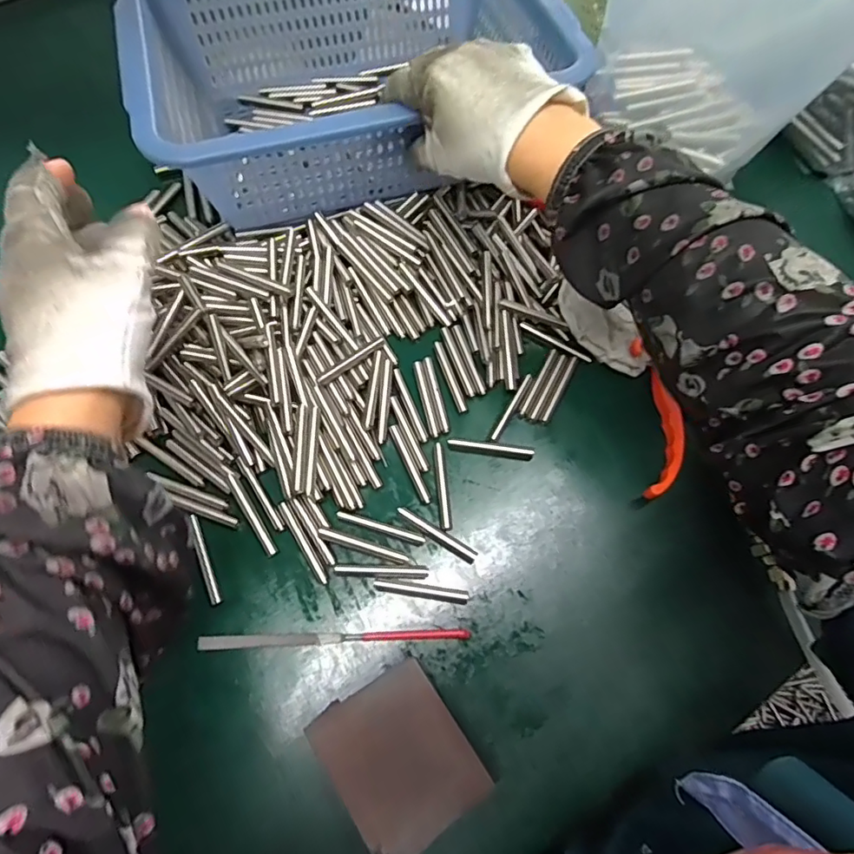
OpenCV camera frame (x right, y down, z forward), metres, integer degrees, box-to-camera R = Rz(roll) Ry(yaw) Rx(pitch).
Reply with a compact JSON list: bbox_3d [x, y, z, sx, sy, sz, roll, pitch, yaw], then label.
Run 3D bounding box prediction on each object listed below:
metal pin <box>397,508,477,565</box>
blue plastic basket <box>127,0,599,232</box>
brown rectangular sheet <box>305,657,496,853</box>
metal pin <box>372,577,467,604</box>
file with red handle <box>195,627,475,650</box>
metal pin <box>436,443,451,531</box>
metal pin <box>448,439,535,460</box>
[{"bbox_3d":[0.006,0.069,0.346,0.057,0.004,0.008,32,71,4],"label":"metal pin"},{"bbox_3d":[-0.057,-0.281,0.422,0.295,0.101,0.228,-14,69,-6],"label":"blue plastic basket"},{"bbox_3d":[-0.014,0.177,0.290,0.067,0.028,0.078,-31,78,-15],"label":"brown rectangular sheet"},{"bbox_3d":[-0.003,0.102,0.335,0.058,0.004,0.008,11,71,-3],"label":"metal pin"},{"bbox_3d":[-0.055,0.127,0.323,0.158,0.006,0.008,1,72,-7],"label":"file with red handle"},{"bbox_3d":[0.010,0.039,0.358,0.006,0.004,0.058,-3,73,-8],"label":"metal pin"},{"bbox_3d":[0.044,0.015,0.368,0.058,0.007,0.006,10,71,-3],"label":"metal pin"}]

